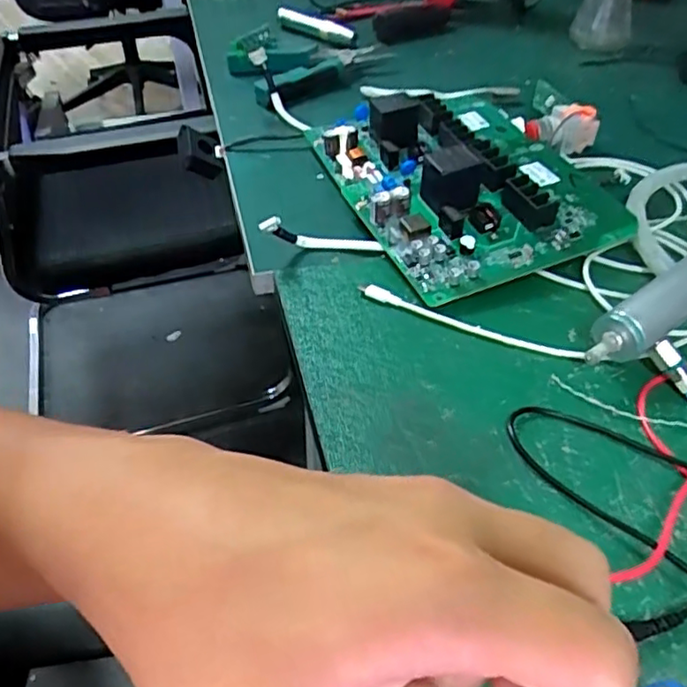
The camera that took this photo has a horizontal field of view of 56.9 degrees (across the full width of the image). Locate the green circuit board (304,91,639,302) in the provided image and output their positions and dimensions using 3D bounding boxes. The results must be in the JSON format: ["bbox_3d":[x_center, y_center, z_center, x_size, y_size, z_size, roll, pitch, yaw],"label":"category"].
[{"bbox_3d":[0.097,-0.149,0.533,0.193,0.057,0.265,-14,45,-15],"label":"green circuit board"}]

